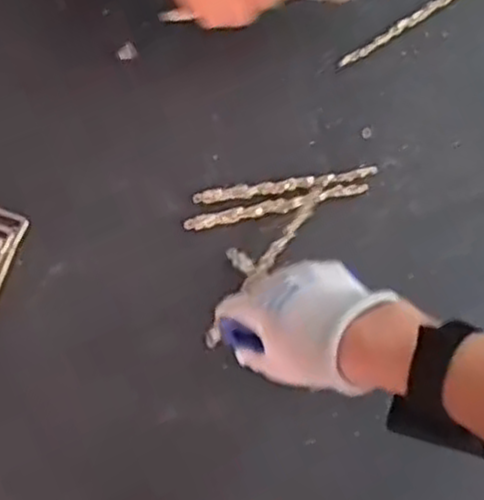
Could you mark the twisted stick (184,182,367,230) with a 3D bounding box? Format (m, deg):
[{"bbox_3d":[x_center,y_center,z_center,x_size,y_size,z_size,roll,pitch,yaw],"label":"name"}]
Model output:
[{"bbox_3d":[0.030,-0.038,0.672,0.158,0.007,0.014,-12,77,-1],"label":"twisted stick"}]

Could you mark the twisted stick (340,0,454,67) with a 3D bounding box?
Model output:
[{"bbox_3d":[0.158,-0.213,0.721,0.163,0.006,0.012,-33,79,-6],"label":"twisted stick"}]

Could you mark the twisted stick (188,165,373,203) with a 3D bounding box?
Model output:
[{"bbox_3d":[0.039,-0.056,0.677,0.159,0.005,0.013,-9,77,0],"label":"twisted stick"}]

